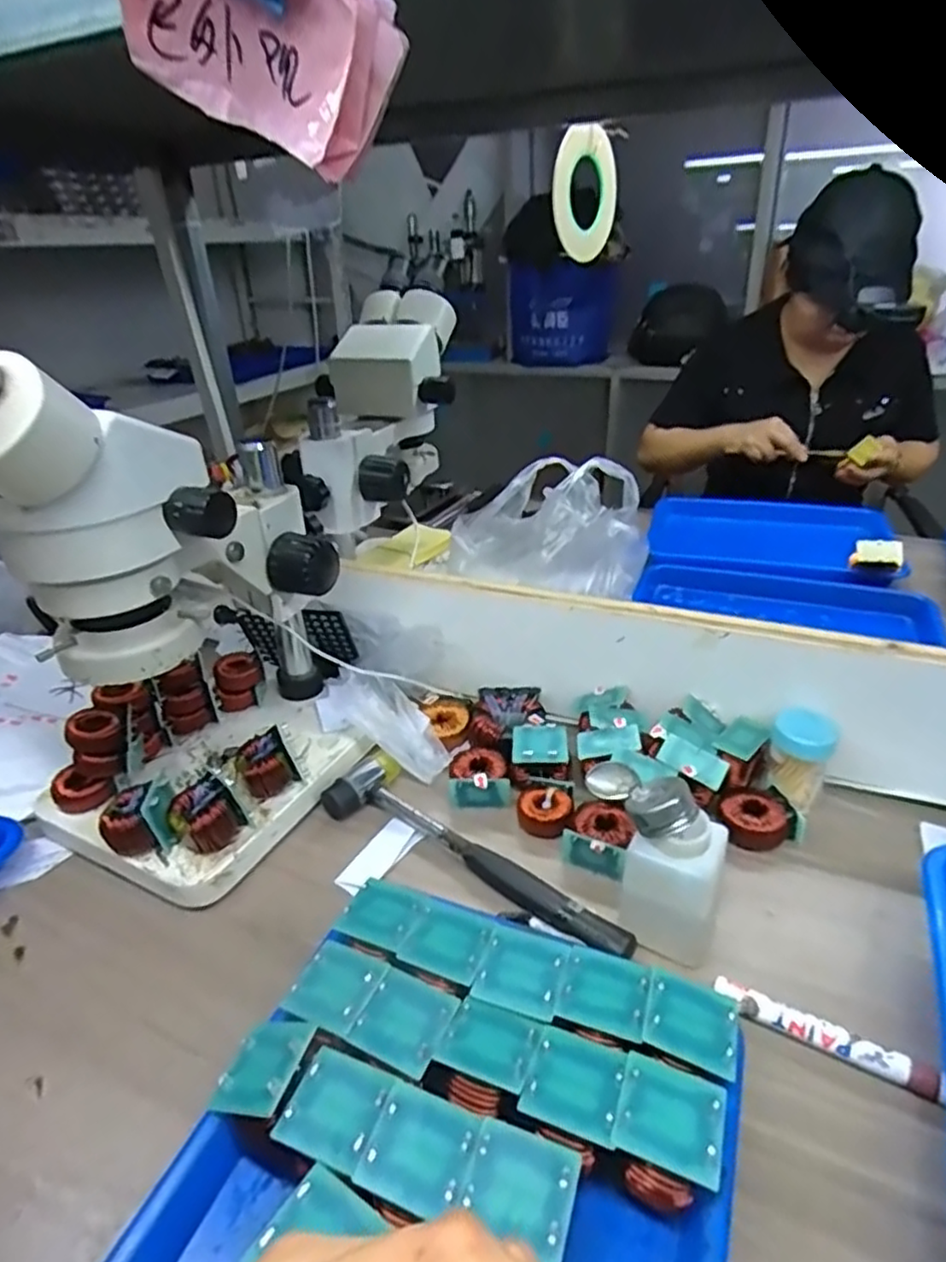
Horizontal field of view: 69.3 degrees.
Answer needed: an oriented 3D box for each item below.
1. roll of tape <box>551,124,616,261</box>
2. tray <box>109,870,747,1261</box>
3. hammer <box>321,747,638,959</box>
[{"bbox_3d":[0.138,-0.525,0.841,0.023,0.141,0.138,15,-10,37],"label":"roll of tape"},{"bbox_3d":[-0.023,0.269,0.290,0.236,0.051,0.316,9,31,21],"label":"tray"},{"bbox_3d":[0.003,0.162,0.523,0.271,0.024,0.070,18,35,33],"label":"hammer"}]

